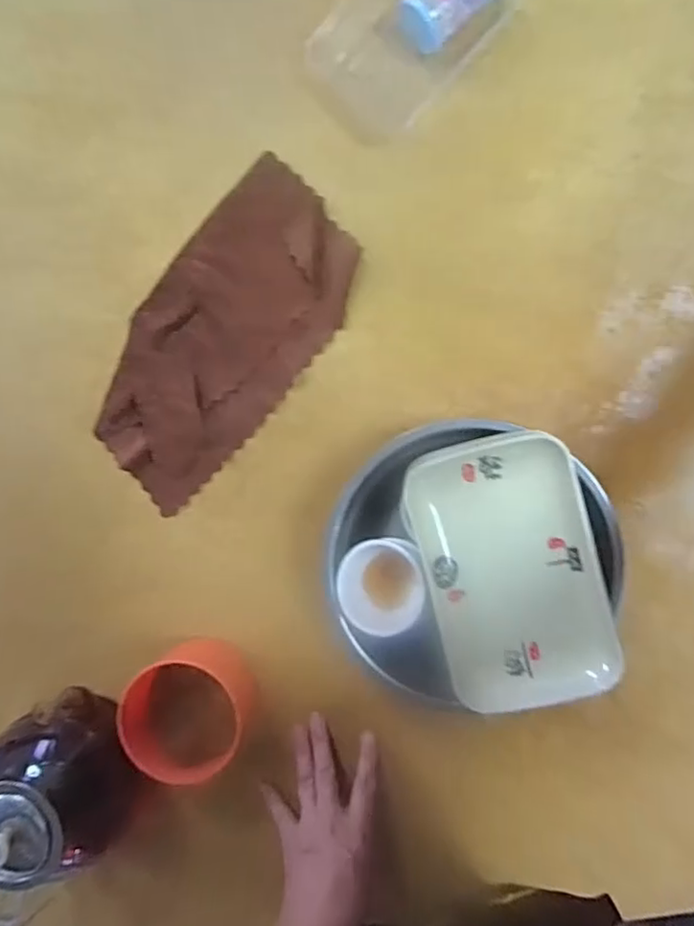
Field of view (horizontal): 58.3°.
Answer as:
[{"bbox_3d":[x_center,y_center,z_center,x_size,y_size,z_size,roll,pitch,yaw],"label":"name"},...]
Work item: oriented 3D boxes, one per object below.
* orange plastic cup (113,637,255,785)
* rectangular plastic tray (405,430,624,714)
[{"bbox_3d":[-0.136,0.213,0.542,0.098,0.068,0.098,0,91,6],"label":"orange plastic cup"},{"bbox_3d":[0.120,0.080,0.453,0.120,0.027,0.192,-17,89,6],"label":"rectangular plastic tray"}]

